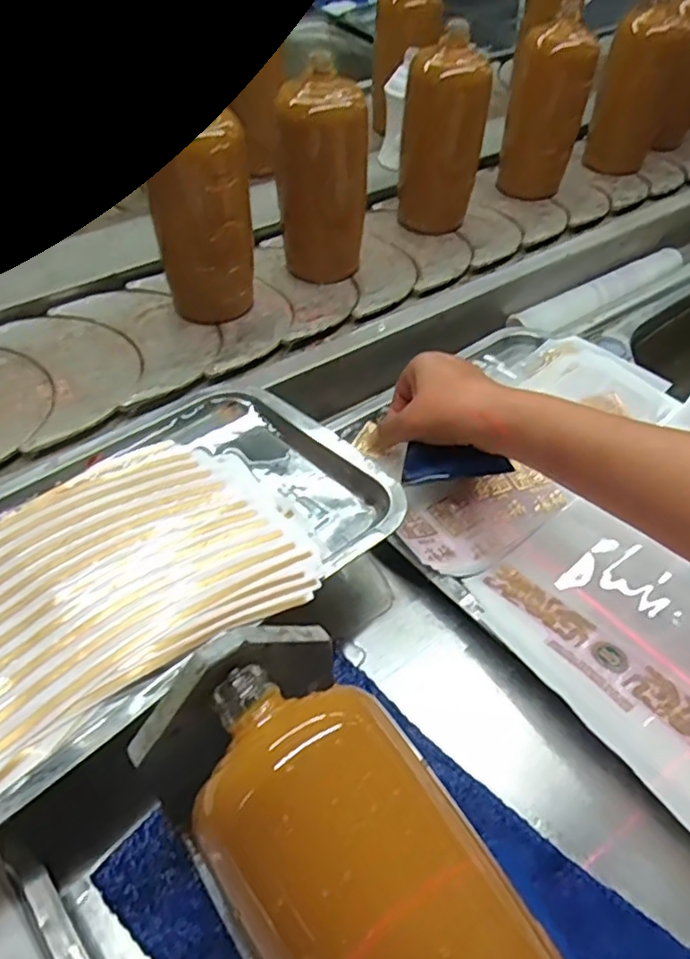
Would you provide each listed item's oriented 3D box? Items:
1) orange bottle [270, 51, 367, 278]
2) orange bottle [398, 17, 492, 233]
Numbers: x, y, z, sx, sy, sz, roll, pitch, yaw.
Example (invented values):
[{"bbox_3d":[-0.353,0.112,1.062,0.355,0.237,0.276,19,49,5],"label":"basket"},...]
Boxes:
[{"bbox_3d":[-0.022,-0.276,0.598,0.060,0.173,0.064,33,53,30],"label":"orange bottle"},{"bbox_3d":[0.101,-0.356,0.673,0.067,0.171,0.071,-29,59,-24],"label":"orange bottle"}]

